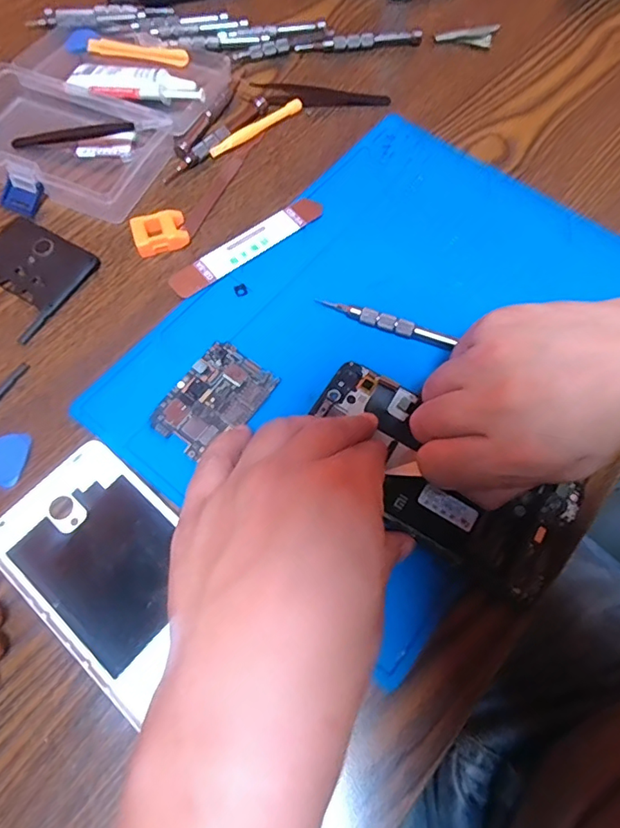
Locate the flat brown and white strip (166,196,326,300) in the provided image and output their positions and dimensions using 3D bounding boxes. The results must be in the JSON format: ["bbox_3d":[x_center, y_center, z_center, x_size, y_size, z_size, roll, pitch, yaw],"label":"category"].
[{"bbox_3d":[-0.041,-0.113,0.336,0.114,0.005,0.023,-36,72,-15],"label":"flat brown and white strip"}]

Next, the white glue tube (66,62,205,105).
[{"bbox_3d":[-0.130,-0.247,0.382,0.107,0.017,0.028,15,67,6],"label":"white glue tube"}]

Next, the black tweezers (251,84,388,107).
[{"bbox_3d":[0.010,-0.246,0.393,0.103,0.010,0.014,1,67,-1],"label":"black tweezers"}]

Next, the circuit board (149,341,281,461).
[{"bbox_3d":[-0.055,-0.009,0.290,0.045,0.005,0.065,34,70,13],"label":"circuit board"}]

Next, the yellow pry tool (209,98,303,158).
[{"bbox_3d":[-0.040,-0.215,0.380,0.083,0.007,0.011,-38,72,-16],"label":"yellow pry tool"}]

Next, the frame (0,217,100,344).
[{"bbox_3d":[-0.194,-0.081,0.321,0.076,0.006,0.100,30,69,11],"label":"frame"}]

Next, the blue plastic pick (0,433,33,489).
[{"bbox_3d":[-0.171,0.024,0.278,0.029,0.004,0.030,4,67,1],"label":"blue plastic pick"}]

